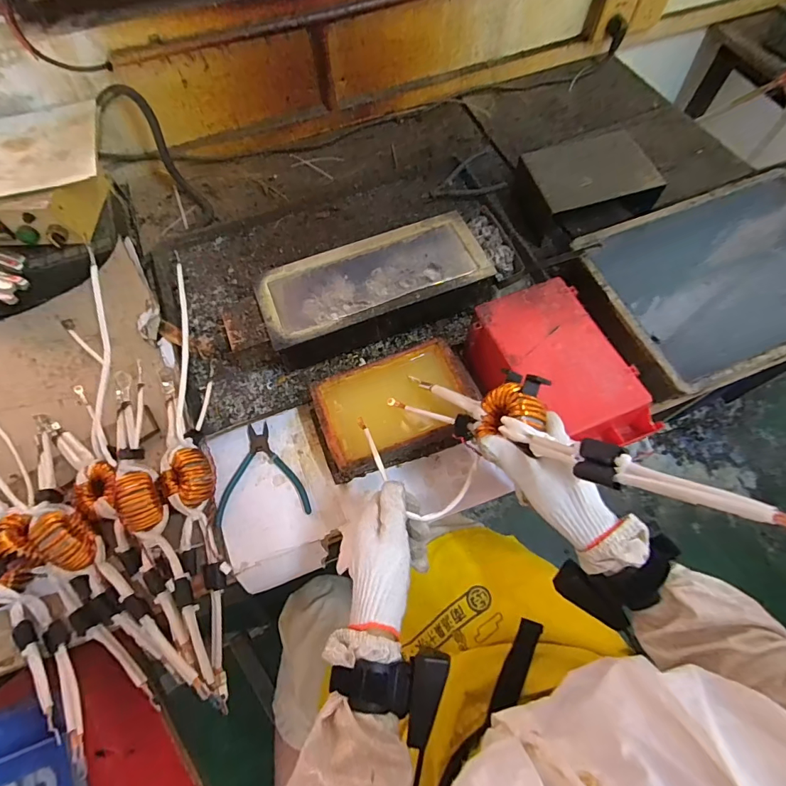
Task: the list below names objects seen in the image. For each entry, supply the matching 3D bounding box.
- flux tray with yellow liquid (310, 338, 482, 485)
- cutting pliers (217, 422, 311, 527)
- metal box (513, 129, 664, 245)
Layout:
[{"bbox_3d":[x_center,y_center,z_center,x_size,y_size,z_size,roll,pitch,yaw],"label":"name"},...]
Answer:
[{"bbox_3d":[0.002,0.021,0.589,0.212,0.083,0.136,-22,67,-8],"label":"flux tray with yellow liquid"},{"bbox_3d":[-0.177,0.106,0.595,0.122,0.008,0.133,-5,65,-1],"label":"cutting pliers"},{"bbox_3d":[0.340,-0.366,0.773,0.213,0.099,0.138,-15,66,-5],"label":"metal box"}]

